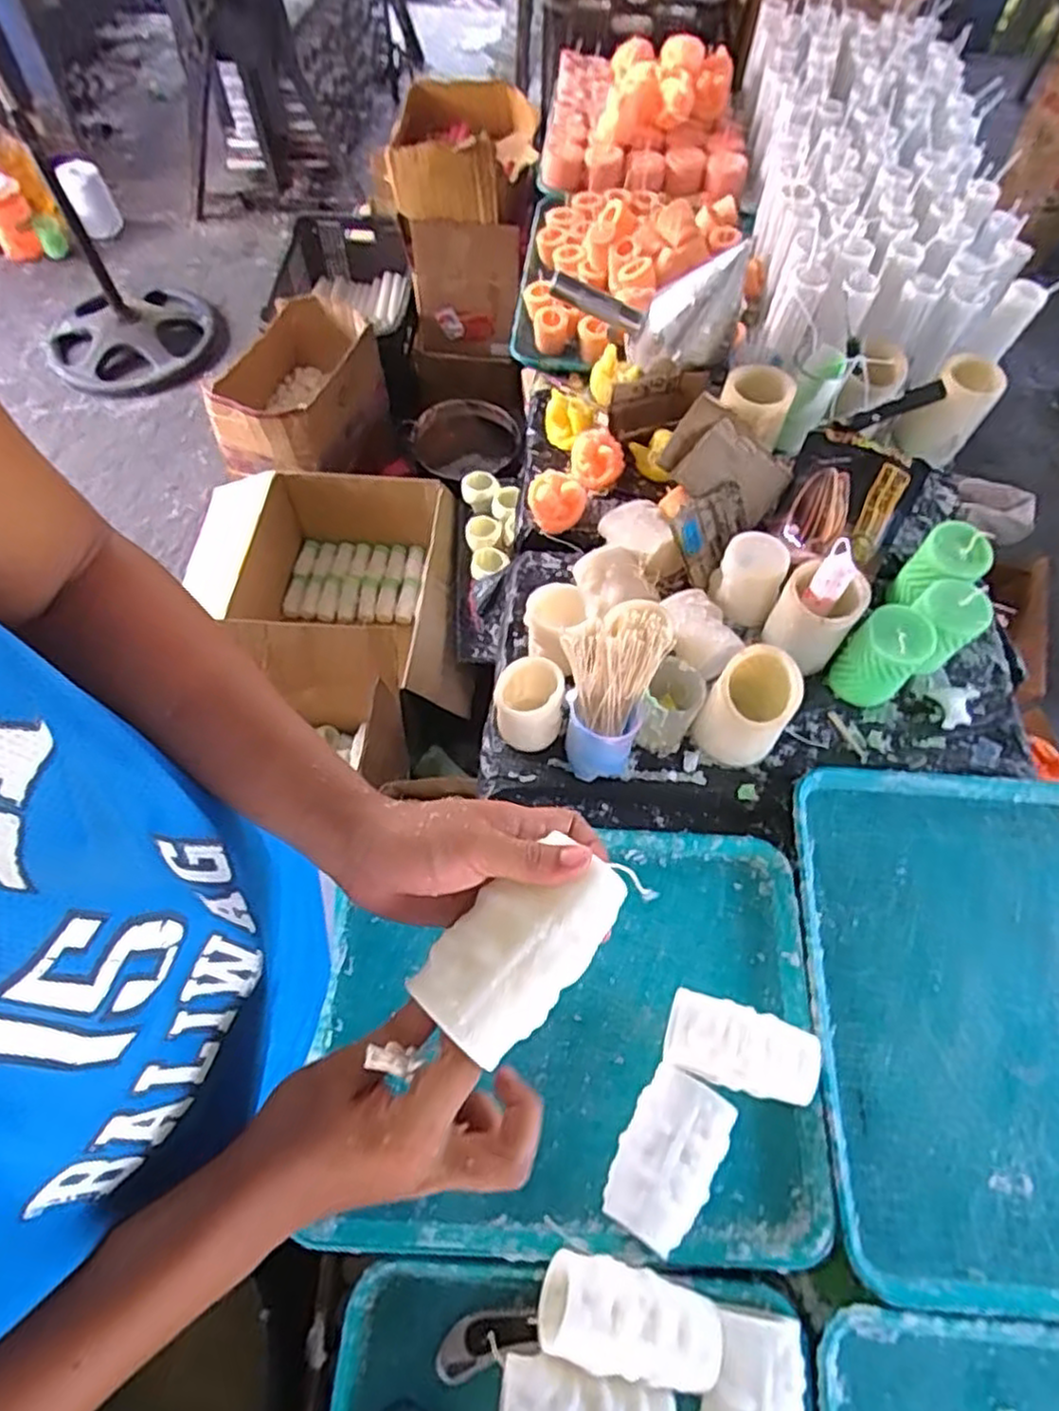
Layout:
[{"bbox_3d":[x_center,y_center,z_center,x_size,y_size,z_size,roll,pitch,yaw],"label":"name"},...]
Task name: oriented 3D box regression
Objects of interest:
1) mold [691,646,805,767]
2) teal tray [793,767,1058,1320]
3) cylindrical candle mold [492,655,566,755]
[{"bbox_3d":[0.221,0.003,0.732,0.076,0.104,0.078,1,62,-1],"label":"mold"},{"bbox_3d":[0.428,0.272,0.654,0.340,0.023,0.434,5,62,1],"label":"teal tray"},{"bbox_3d":[0.000,-0.001,0.743,0.067,0.079,0.062,1,62,-1],"label":"cylindrical candle mold"}]

